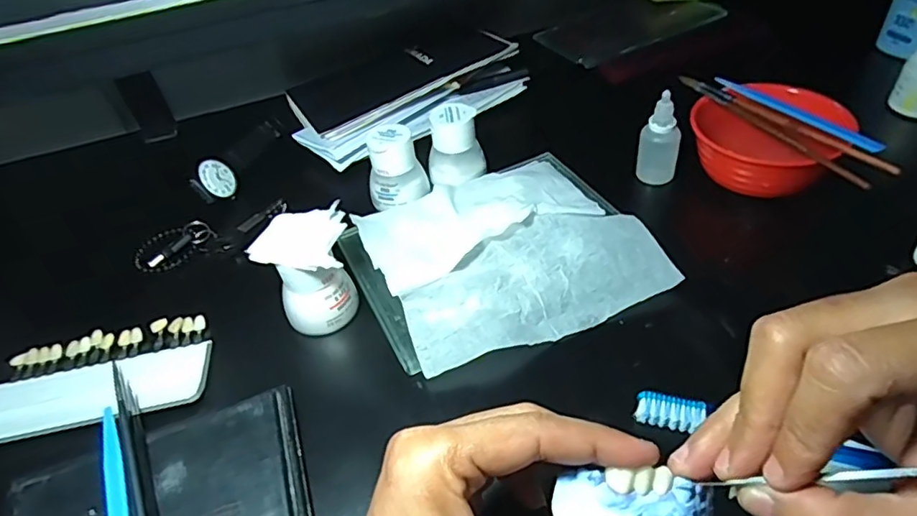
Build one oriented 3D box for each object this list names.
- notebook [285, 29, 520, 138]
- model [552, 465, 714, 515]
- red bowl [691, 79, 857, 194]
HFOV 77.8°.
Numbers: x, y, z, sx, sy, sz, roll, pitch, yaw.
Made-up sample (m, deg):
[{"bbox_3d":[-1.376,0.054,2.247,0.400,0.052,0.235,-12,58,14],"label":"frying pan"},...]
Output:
[{"bbox_3d":[-0.064,-0.191,0.580,0.212,0.010,0.130,-28,44,-10],"label":"notebook"},{"bbox_3d":[0.065,0.090,0.210,0.058,0.015,0.020,3,47,4],"label":"model"},{"bbox_3d":[0.234,-0.091,0.442,0.104,0.055,0.092,29,55,31],"label":"red bowl"}]

